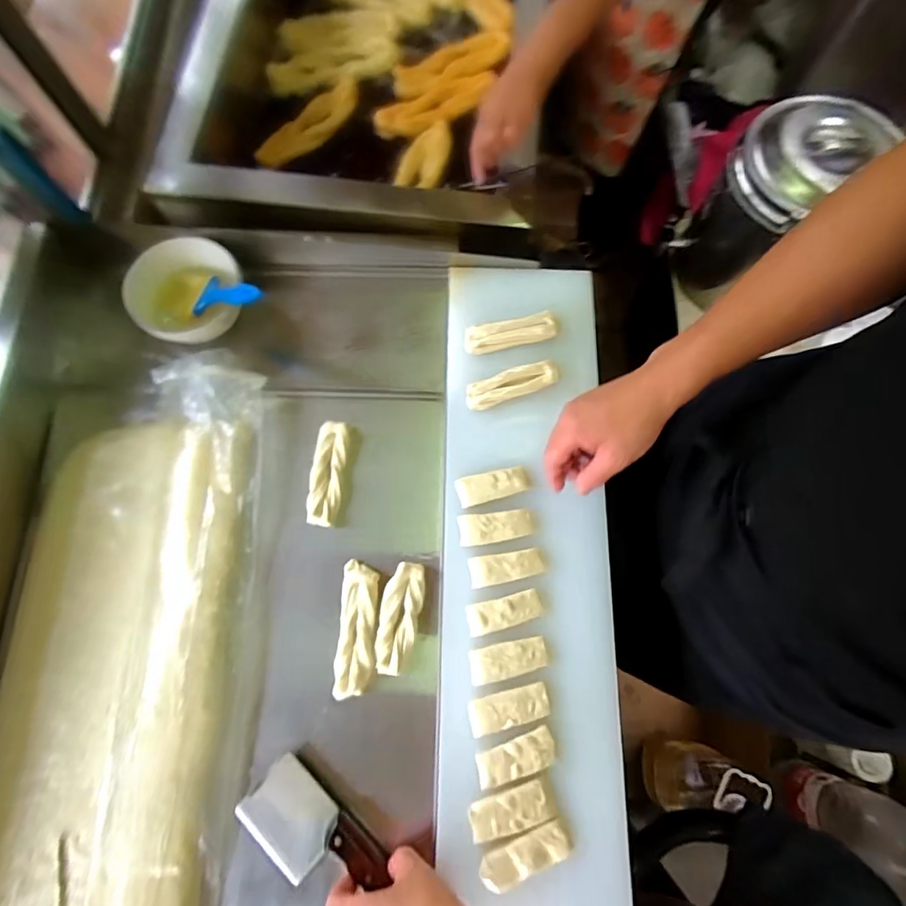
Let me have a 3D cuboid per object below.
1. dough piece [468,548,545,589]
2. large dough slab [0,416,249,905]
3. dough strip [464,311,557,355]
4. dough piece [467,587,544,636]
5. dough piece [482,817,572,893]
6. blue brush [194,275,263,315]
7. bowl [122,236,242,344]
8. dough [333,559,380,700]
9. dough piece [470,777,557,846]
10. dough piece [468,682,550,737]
[{"bbox_3d":[0.058,0.122,0.548,0.080,0.011,0.031,-12,74,-2],"label":"dough piece"},{"bbox_3d":[-0.351,0.314,0.488,0.236,0.041,0.730,0,74,1],"label":"large dough slab"},{"bbox_3d":[0.070,-0.149,0.626,0.111,0.015,0.034,-12,74,-2],"label":"dough strip"},{"bbox_3d":[0.054,0.167,0.536,0.079,0.012,0.031,-15,74,-3],"label":"dough piece"},{"bbox_3d":[0.068,0.374,0.472,0.090,0.013,0.032,-22,75,-5],"label":"dough piece"},{"bbox_3d":[-0.256,-0.184,0.583,0.117,0.012,0.052,9,72,33],"label":"blue brush"},{"bbox_3d":[-0.318,-0.190,0.608,0.119,0.050,0.119,0,74,1],"label":"bowl"},{"bbox_3d":[-0.102,0.184,0.538,0.040,0.022,0.134,2,74,2],"label":"dough"},{"bbox_3d":[0.055,0.339,0.481,0.082,0.011,0.035,-16,74,-4],"label":"dough piece"},{"bbox_3d":[0.056,0.256,0.507,0.081,0.015,0.032,-14,74,-3],"label":"dough piece"}]

